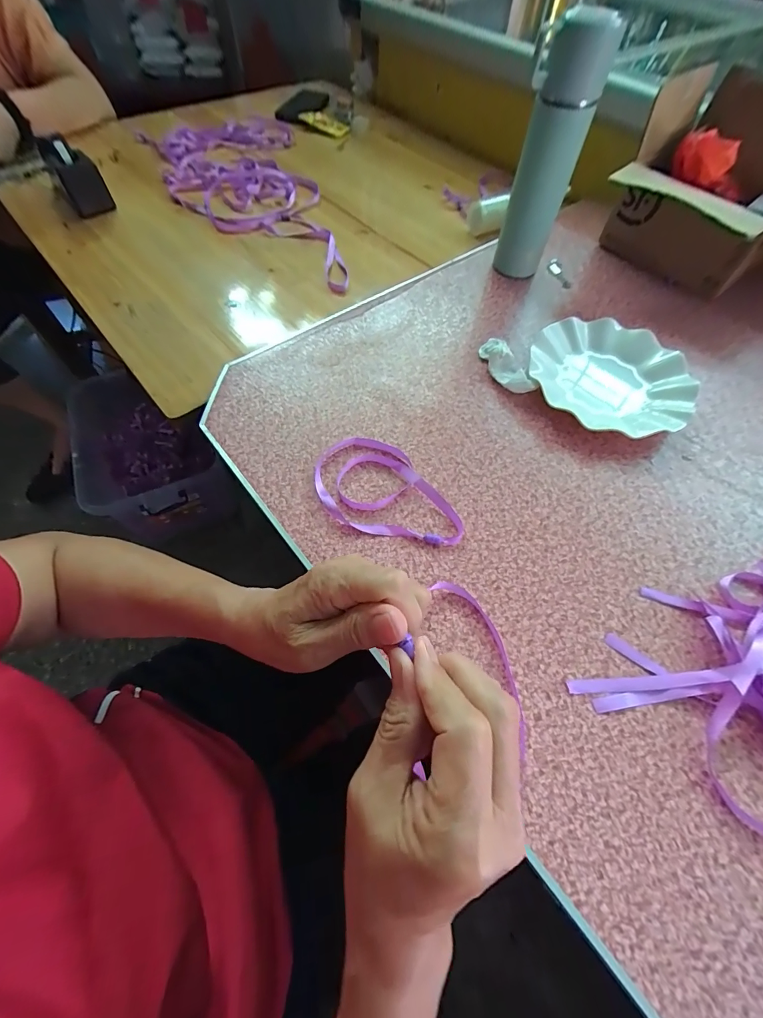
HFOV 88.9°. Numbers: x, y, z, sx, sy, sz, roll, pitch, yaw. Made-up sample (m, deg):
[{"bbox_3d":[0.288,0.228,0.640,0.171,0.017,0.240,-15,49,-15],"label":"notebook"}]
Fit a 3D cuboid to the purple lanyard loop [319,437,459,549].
[{"bbox_3d":[-0.001,-0.013,0.380,0.099,0.011,0.156,-31,66,-16],"label":"purple lanyard loop"}]

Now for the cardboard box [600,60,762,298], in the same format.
[{"bbox_3d":[0.456,-0.402,0.512,0.262,0.178,0.188,38,67,18],"label":"cardboard box"}]

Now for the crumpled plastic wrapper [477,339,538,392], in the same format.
[{"bbox_3d":[0.148,-0.174,0.472,0.034,0.025,0.092,-20,64,-12],"label":"crumpled plastic wrapper"}]

